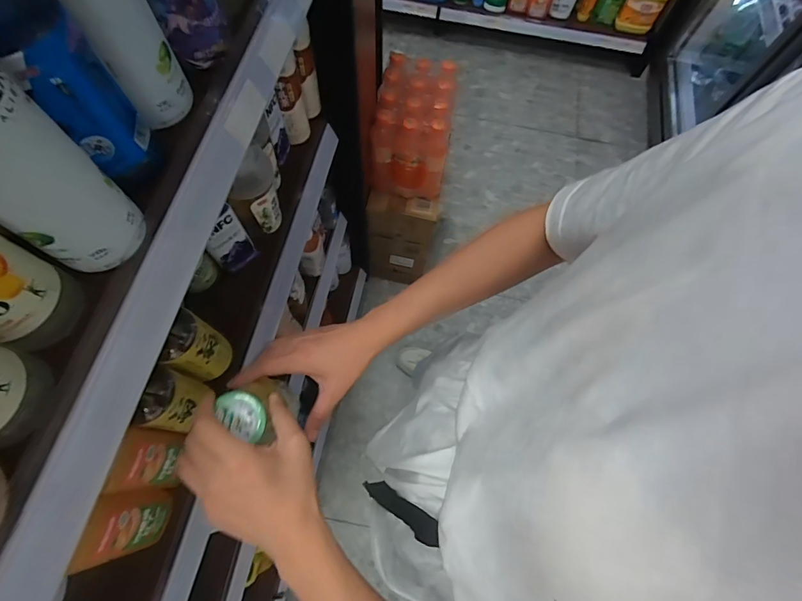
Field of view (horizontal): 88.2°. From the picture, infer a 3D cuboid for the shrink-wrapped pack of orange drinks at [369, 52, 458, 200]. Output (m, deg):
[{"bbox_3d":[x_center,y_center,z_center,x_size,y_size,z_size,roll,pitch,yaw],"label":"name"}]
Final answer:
[{"bbox_3d":[0.026,-0.415,1.029,0.179,0.224,0.202,8,68,0],"label":"shrink-wrapped pack of orange drinks"}]

